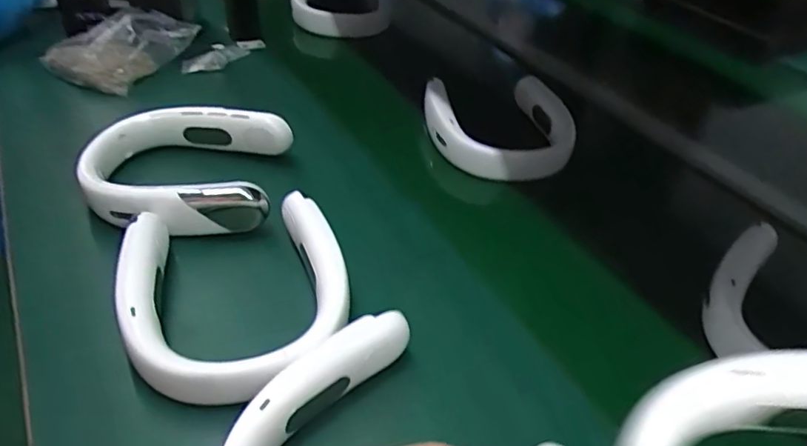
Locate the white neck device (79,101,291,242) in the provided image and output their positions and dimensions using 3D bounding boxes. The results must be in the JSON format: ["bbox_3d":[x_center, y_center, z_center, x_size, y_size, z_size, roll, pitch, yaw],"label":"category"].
[{"bbox_3d":[-0.238,-0.060,0.603,0.202,0.050,0.165,5,41,1],"label":"white neck device"}]

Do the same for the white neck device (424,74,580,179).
[{"bbox_3d":[0.125,-0.134,0.752,0.189,0.060,0.182,-6,42,-12],"label":"white neck device"}]

